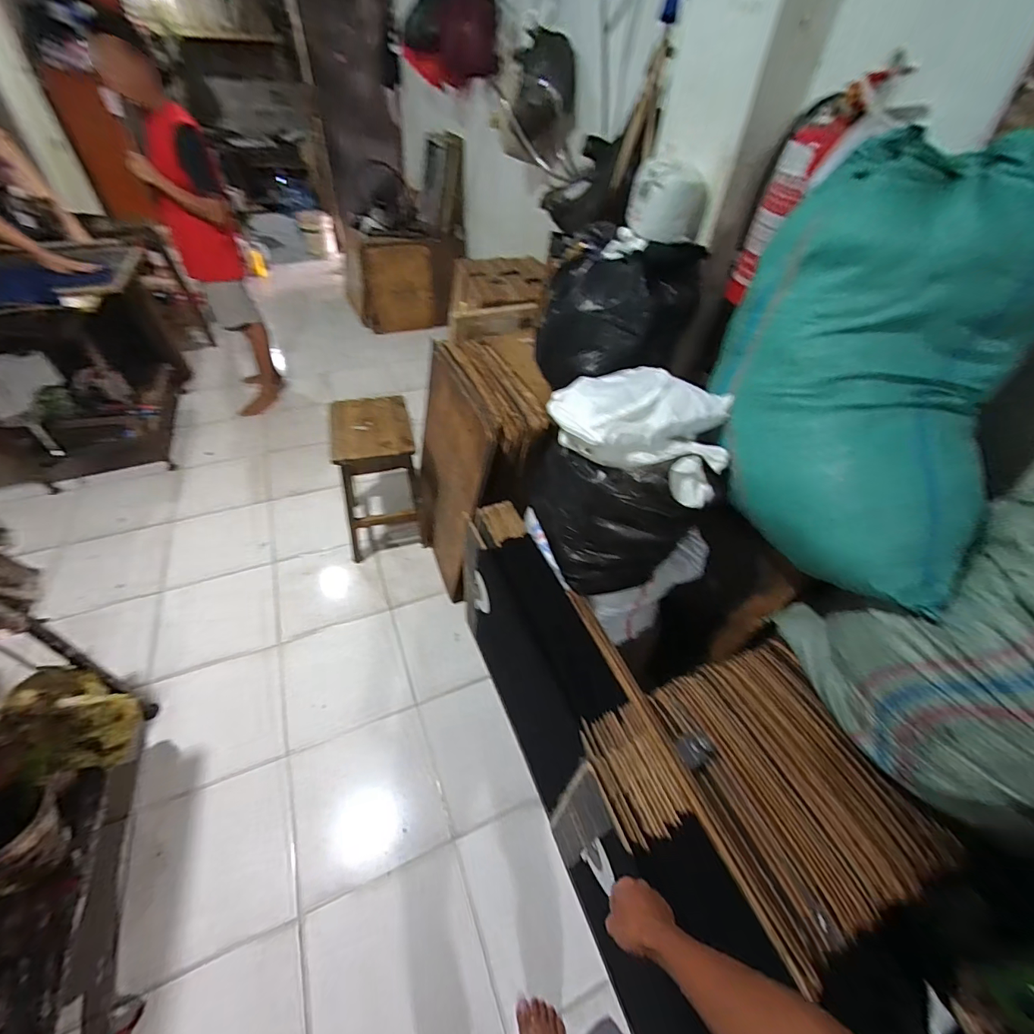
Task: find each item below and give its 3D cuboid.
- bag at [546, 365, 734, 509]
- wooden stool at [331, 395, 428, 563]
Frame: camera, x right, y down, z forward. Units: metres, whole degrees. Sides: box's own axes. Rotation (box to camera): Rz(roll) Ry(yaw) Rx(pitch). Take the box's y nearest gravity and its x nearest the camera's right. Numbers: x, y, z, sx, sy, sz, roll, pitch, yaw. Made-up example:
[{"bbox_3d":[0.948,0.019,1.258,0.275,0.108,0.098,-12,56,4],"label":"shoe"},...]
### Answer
[{"bbox_3d":[0.273,-0.214,1.023,0.403,0.152,0.295,11,46,6],"label":"bag"},{"bbox_3d":[-0.571,-0.179,1.832,0.305,0.514,0.409,-7,47,-11],"label":"wooden stool"}]

